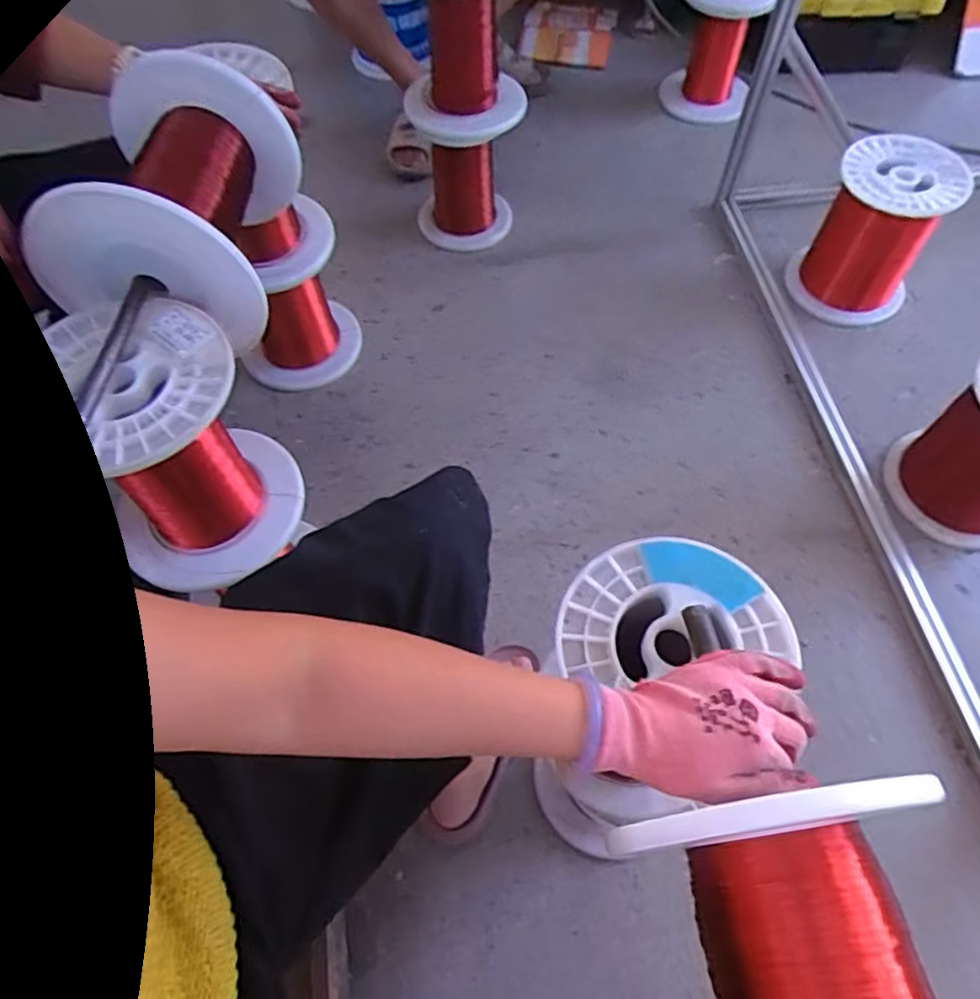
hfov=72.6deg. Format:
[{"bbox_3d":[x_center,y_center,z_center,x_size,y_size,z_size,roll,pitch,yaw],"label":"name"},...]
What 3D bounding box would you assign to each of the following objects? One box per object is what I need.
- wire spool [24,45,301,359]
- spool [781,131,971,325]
[{"bbox_3d":[-0.345,-0.332,0.733,0.223,0.186,0.295,0,61,1],"label":"wire spool"},{"bbox_3d":[0.681,-0.474,1.191,0.202,0.253,0.184,-1,61,2],"label":"spool"}]

